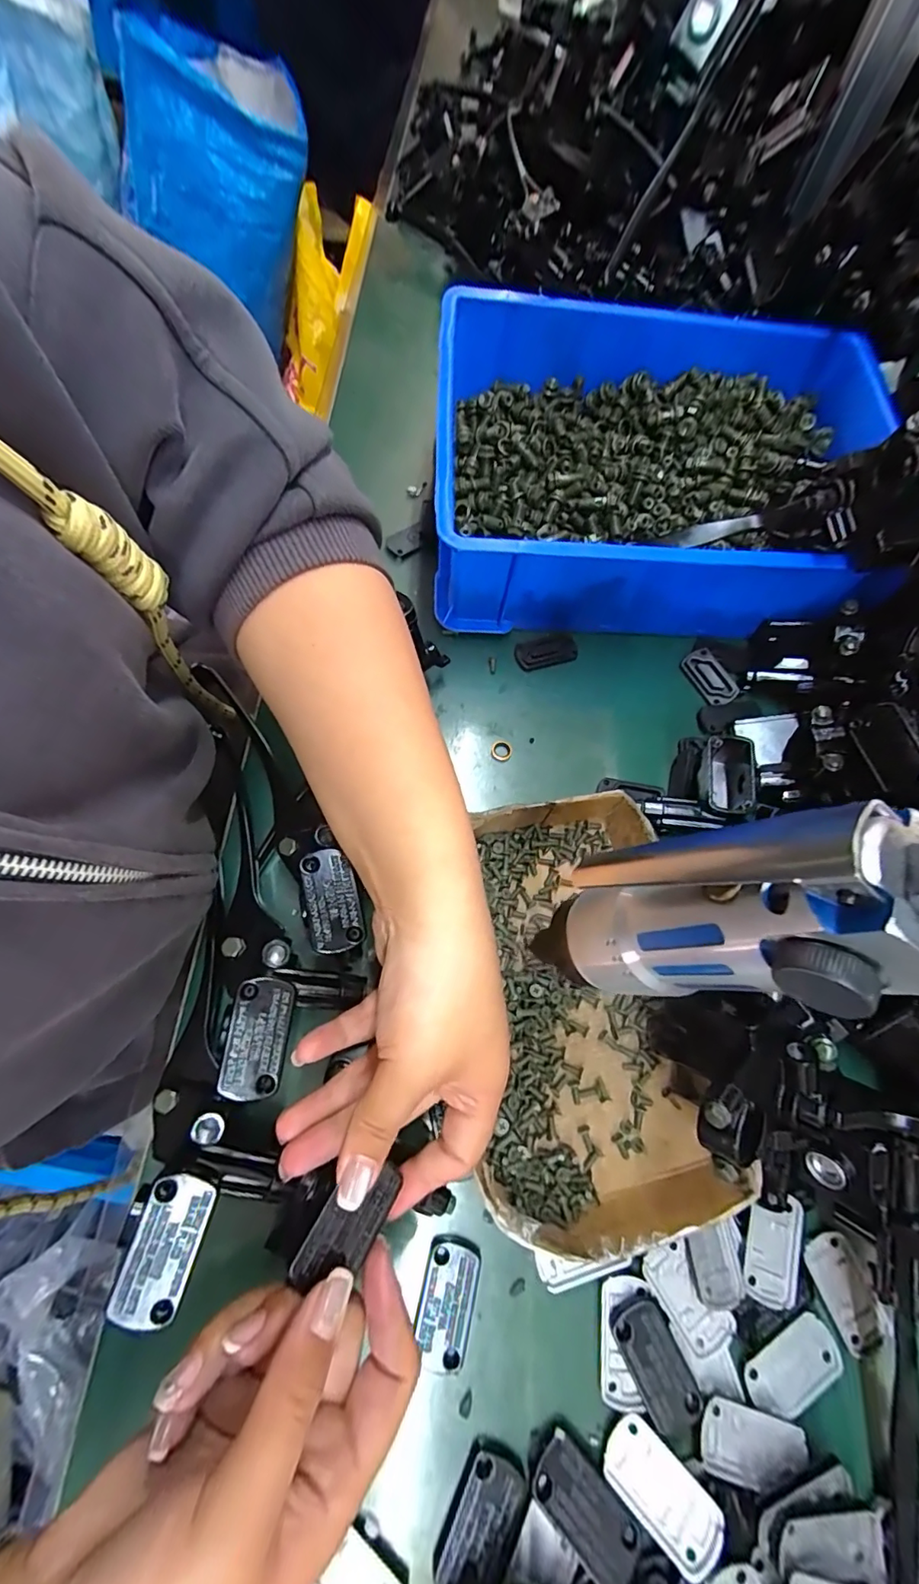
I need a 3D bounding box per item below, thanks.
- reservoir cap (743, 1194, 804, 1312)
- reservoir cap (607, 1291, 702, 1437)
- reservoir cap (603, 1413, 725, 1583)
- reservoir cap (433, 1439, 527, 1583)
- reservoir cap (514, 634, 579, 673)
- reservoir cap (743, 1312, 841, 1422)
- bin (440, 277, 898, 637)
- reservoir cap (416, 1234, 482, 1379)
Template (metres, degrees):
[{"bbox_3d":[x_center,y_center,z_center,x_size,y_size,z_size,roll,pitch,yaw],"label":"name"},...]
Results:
[{"bbox_3d":[0.169,0.245,0.277,0.028,0.006,0.049,21,70,5],"label":"reservoir cap"},{"bbox_3d":[0.098,0.285,0.255,0.027,0.004,0.050,-24,73,-11],"label":"reservoir cap"},{"bbox_3d":[0.094,0.325,0.237,0.052,0.004,0.027,35,64,26],"label":"reservoir cap"},{"bbox_3d":[0.011,0.334,0.233,0.030,0.012,0.048,29,71,8],"label":"reservoir cap"},{"bbox_3d":[0.069,-0.112,0.409,0.049,0.010,0.026,-16,71,-8],"label":"reservoir cap"},{"bbox_3d":[0.170,0.293,0.262,0.051,0.006,0.029,-26,73,-11],"label":"reservoir cap"},{"bbox_3d":[0.152,-0.246,0.414,0.335,0.103,0.256,5,70,-1],"label":"bin"},{"bbox_3d":[-0.007,0.262,0.263,0.027,0.008,0.052,14,70,3],"label":"reservoir cap"}]

